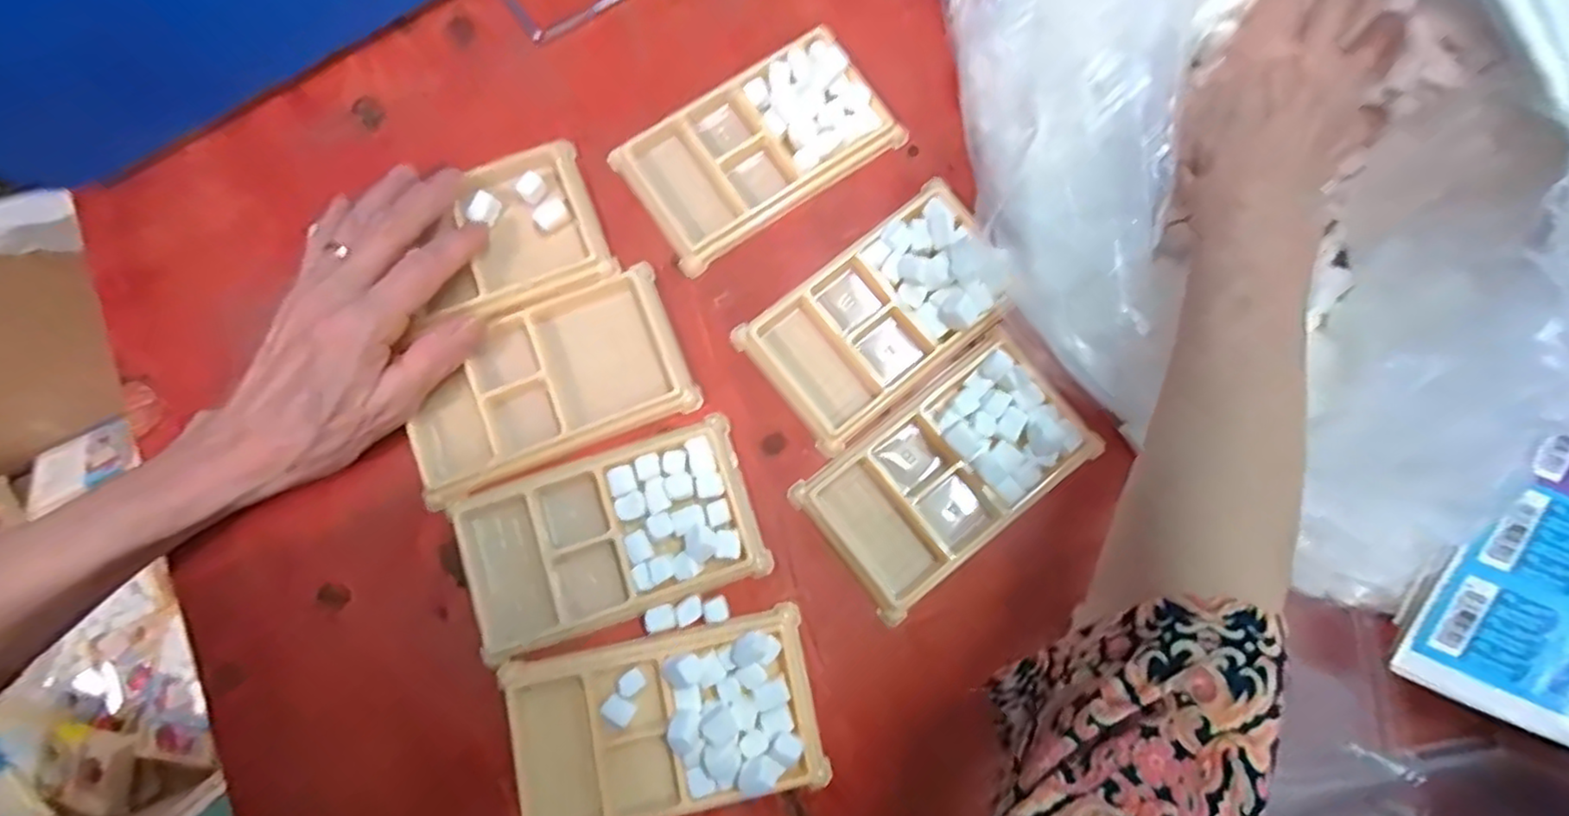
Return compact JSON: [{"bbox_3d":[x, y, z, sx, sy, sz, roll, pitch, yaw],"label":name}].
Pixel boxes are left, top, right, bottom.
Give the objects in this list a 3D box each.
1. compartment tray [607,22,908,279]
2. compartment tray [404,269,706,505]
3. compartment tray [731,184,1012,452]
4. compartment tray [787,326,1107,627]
[{"bbox_3d":[-0.013,-0.137,0.347,0.134,0.011,0.074,-34,81,-5],"label":"compartment tray"},{"bbox_3d":[-0.119,-0.012,0.322,0.135,0.011,0.075,-24,79,1],"label":"compartment tray"},{"bbox_3d":[0.050,-0.047,0.334,0.131,0.022,0.076,-40,79,-2],"label":"compartment tray"},{"bbox_3d":[0.080,0.030,0.321,0.133,0.018,0.076,-38,79,-2],"label":"compartment tray"}]

